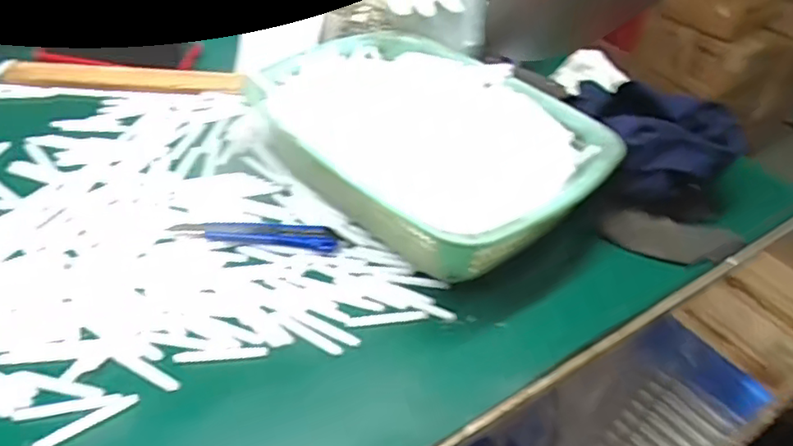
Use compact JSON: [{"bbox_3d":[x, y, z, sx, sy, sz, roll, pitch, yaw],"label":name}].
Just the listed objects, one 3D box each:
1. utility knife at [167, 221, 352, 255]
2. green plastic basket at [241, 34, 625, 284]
[{"bbox_3d":[-0.112,0.007,0.512,0.141,0.009,0.028,8,43,1],"label":"utility knife"},{"bbox_3d":[0.032,-0.069,0.557,0.215,0.081,0.278,-28,53,-32],"label":"green plastic basket"}]

